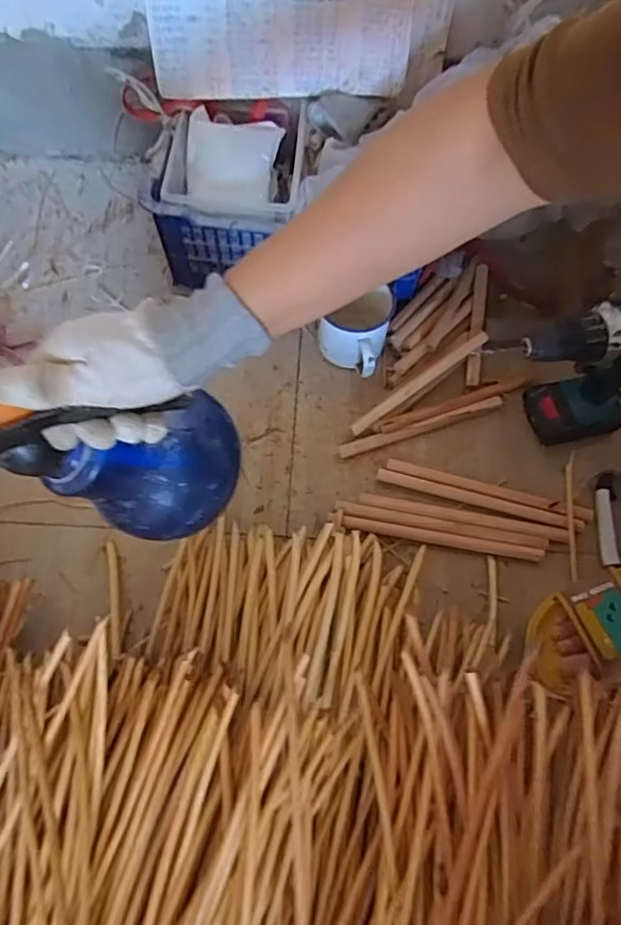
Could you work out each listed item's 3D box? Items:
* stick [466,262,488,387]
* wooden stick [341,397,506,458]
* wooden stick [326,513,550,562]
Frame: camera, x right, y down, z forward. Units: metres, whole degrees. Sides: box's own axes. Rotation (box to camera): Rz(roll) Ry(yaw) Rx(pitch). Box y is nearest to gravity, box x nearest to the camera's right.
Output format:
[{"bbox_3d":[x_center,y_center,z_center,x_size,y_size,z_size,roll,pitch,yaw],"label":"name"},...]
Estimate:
[{"bbox_3d":[0.222,-0.184,0.794,0.017,0.009,0.168,7,80,2],"label":"stick"},{"bbox_3d":[0.141,-0.045,0.755,0.217,0.020,0.015,-17,66,-9],"label":"wooden stick"},{"bbox_3d":[0.144,0.086,0.693,0.245,0.010,0.014,10,65,3],"label":"wooden stick"}]

